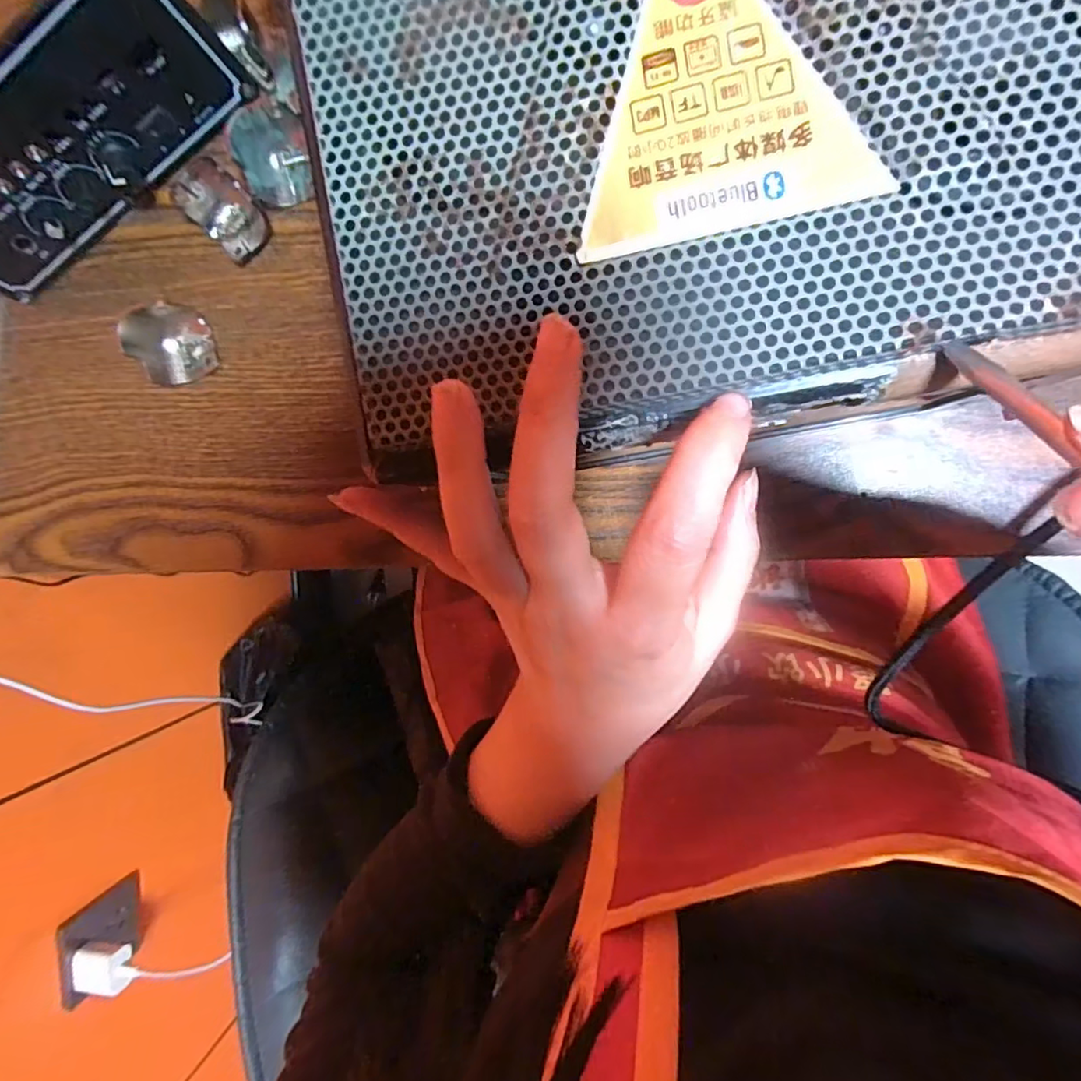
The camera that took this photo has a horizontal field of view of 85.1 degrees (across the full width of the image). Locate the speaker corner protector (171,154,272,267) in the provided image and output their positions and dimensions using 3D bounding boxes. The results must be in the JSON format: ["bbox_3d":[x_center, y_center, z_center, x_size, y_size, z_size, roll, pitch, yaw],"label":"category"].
[{"bbox_3d":[-0.134,-0.140,0.250,0.029,0.024,0.026,40,98,5],"label":"speaker corner protector"}]

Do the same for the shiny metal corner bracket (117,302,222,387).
[{"bbox_3d":[-0.161,-0.087,0.254,0.026,0.027,0.033,-9,92,9],"label":"shiny metal corner bracket"}]

